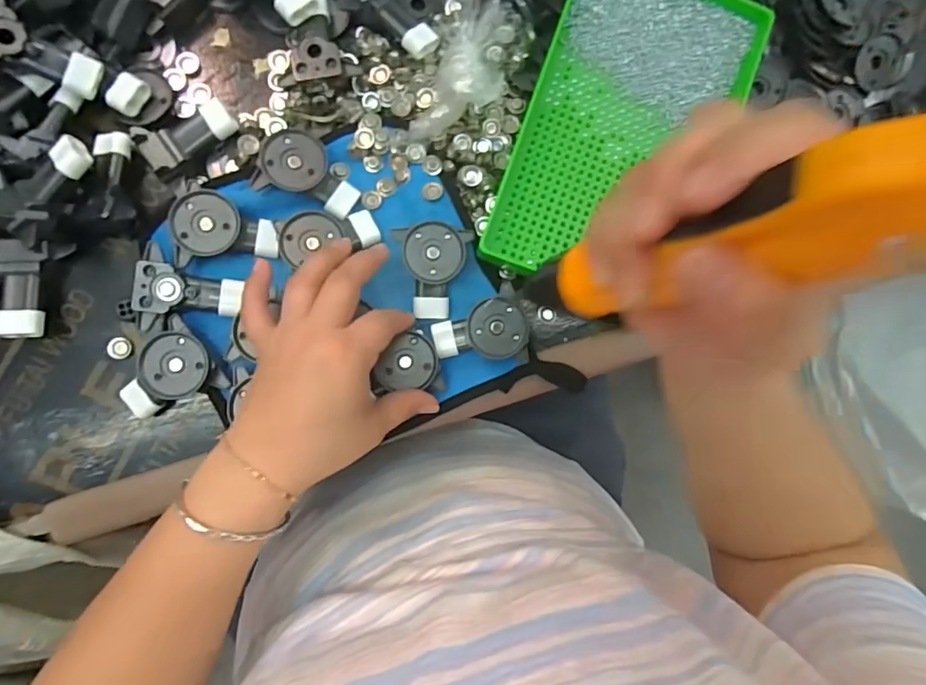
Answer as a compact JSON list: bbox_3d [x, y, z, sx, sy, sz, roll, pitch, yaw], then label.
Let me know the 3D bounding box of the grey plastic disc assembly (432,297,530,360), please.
[{"bbox_3d":[0.012,-0.009,0.349,0.063,0.018,0.040,-1,89,-8],"label":"grey plastic disc assembly"}]

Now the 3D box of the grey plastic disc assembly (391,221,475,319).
[{"bbox_3d":[-0.024,-0.051,0.349,0.053,0.020,0.065,9,87,-7],"label":"grey plastic disc assembly"}]

